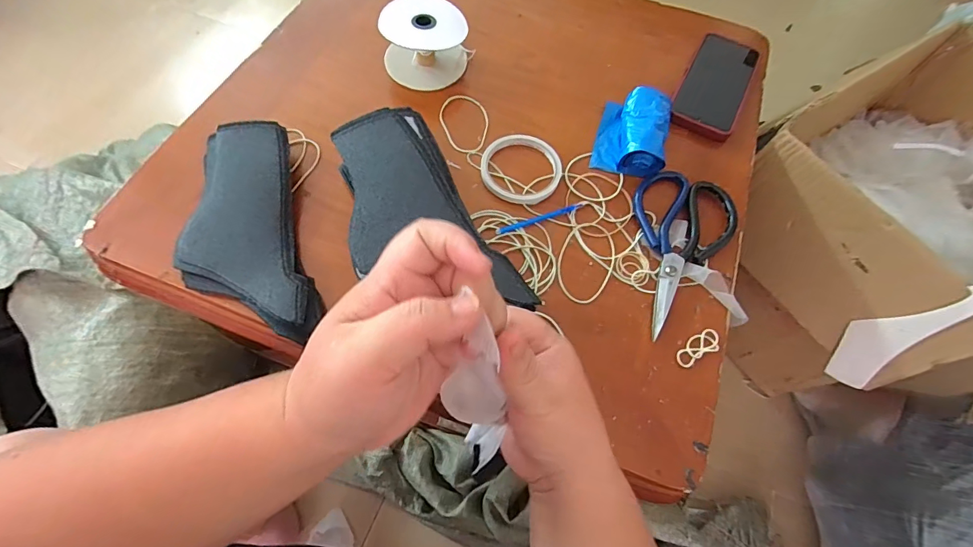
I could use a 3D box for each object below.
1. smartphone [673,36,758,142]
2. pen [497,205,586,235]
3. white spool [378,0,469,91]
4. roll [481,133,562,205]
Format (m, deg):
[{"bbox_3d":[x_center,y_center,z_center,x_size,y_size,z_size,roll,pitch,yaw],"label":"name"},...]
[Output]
[{"bbox_3d":[0.292,-0.242,0.553,0.074,0.012,0.188,26,66,10],"label":"smartphone"},{"bbox_3d":[0.058,-0.058,0.460,0.099,0.005,0.008,-18,66,-11],"label":"pen"},{"bbox_3d":[-0.073,-0.280,0.530,0.105,0.060,0.092,-6,64,-5],"label":"white spool"},{"bbox_3d":[0.038,-0.117,0.482,0.088,0.018,0.080,1,64,-2],"label":"roll"}]

